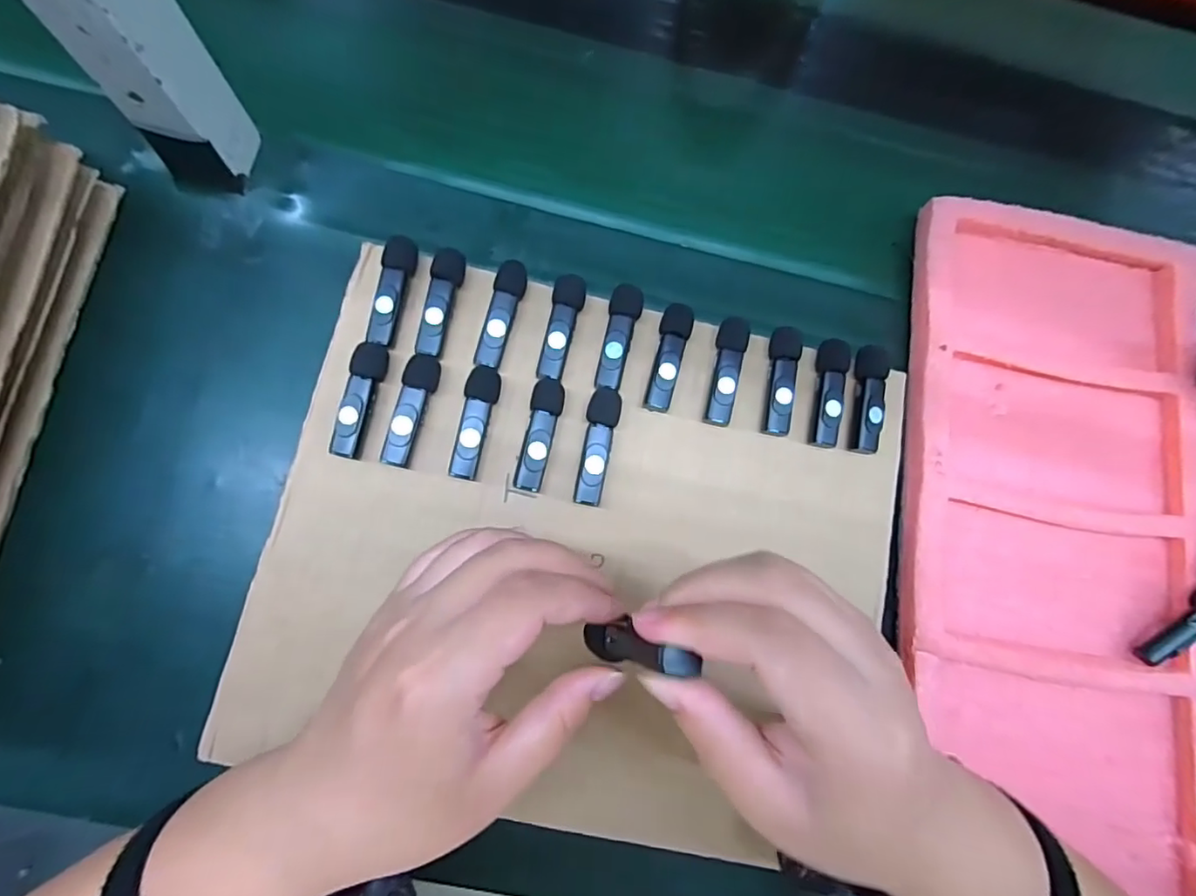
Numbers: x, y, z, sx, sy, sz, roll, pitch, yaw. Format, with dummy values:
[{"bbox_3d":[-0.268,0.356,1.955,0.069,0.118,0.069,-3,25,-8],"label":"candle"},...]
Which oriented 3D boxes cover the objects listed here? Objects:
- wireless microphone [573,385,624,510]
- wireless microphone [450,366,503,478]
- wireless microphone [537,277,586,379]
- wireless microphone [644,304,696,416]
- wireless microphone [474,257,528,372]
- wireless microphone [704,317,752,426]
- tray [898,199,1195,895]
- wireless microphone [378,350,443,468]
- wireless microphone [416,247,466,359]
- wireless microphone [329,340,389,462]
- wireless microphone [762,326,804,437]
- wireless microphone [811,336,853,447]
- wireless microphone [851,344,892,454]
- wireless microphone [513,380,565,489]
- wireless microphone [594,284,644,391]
[{"bbox_3d":[0.000,-0.001,0.324,0.019,0.018,0.068,9,76,-4],"label":"wireless microphone"},{"bbox_3d":[-0.070,-0.014,0.320,0.018,0.018,0.064,11,76,-4],"label":"wireless microphone"},{"bbox_3d":[-0.021,-0.070,0.334,0.018,0.015,0.062,11,76,-4],"label":"wireless microphone"},{"bbox_3d":[0.043,-0.055,0.336,0.018,0.015,0.065,14,76,-3],"label":"wireless microphone"},{"bbox_3d":[-0.057,-0.077,0.331,0.016,0.017,0.064,14,76,-3],"label":"wireless microphone"},{"bbox_3d":[0.078,-0.047,0.338,0.018,0.014,0.066,12,76,-3],"label":"wireless microphone"},{"bbox_3d":[0.384,0.084,0.349,0.386,0.045,0.482,9,80,-2],"label":"tray"},{"bbox_3d":[-0.105,-0.021,0.317,0.017,0.017,0.064,13,76,-3],"label":"wireless microphone"},{"bbox_3d":[-0.092,-0.084,0.329,0.017,0.016,0.065,12,76,-3],"label":"wireless microphone"},{"bbox_3d":[-0.134,-0.027,0.315,0.016,0.017,0.065,12,76,-3],"label":"wireless microphone"},{"bbox_3d":[0.111,-0.041,0.339,0.017,0.012,0.065,9,76,-4],"label":"wireless microphone"},{"bbox_3d":[0.140,-0.034,0.340,0.016,0.014,0.065,10,76,-4],"label":"wireless microphone"},{"bbox_3d":[0.165,-0.030,0.342,0.017,0.016,0.065,11,76,-4],"label":"wireless microphone"},{"bbox_3d":[-0.033,-0.008,0.323,0.018,0.017,0.065,11,76,-4],"label":"wireless microphone"},{"bbox_3d":[0.013,-0.066,0.336,0.019,0.014,0.065,11,76,-4],"label":"wireless microphone"}]

